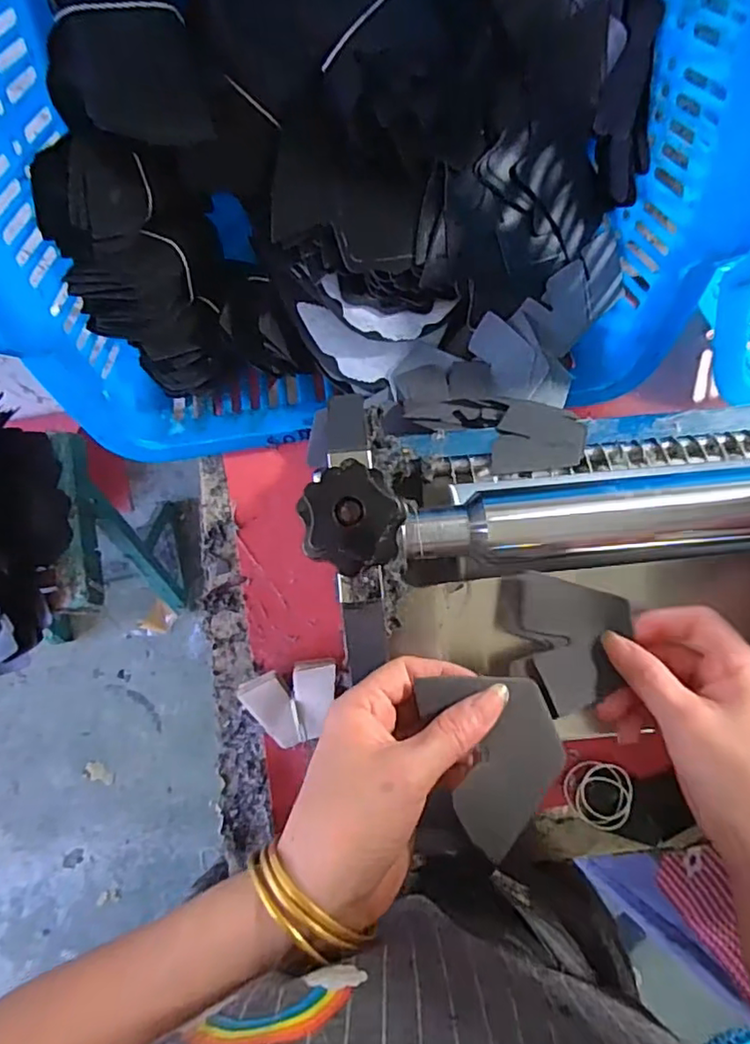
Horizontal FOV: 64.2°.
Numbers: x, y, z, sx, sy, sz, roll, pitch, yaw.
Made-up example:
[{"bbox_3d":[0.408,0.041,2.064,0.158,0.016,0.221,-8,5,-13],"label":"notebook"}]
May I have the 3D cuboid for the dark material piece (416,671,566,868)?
[{"bbox_3d":[0.059,0.106,0.275,0.057,0.012,0.075,-18,75,-10],"label":"dark material piece"}]

